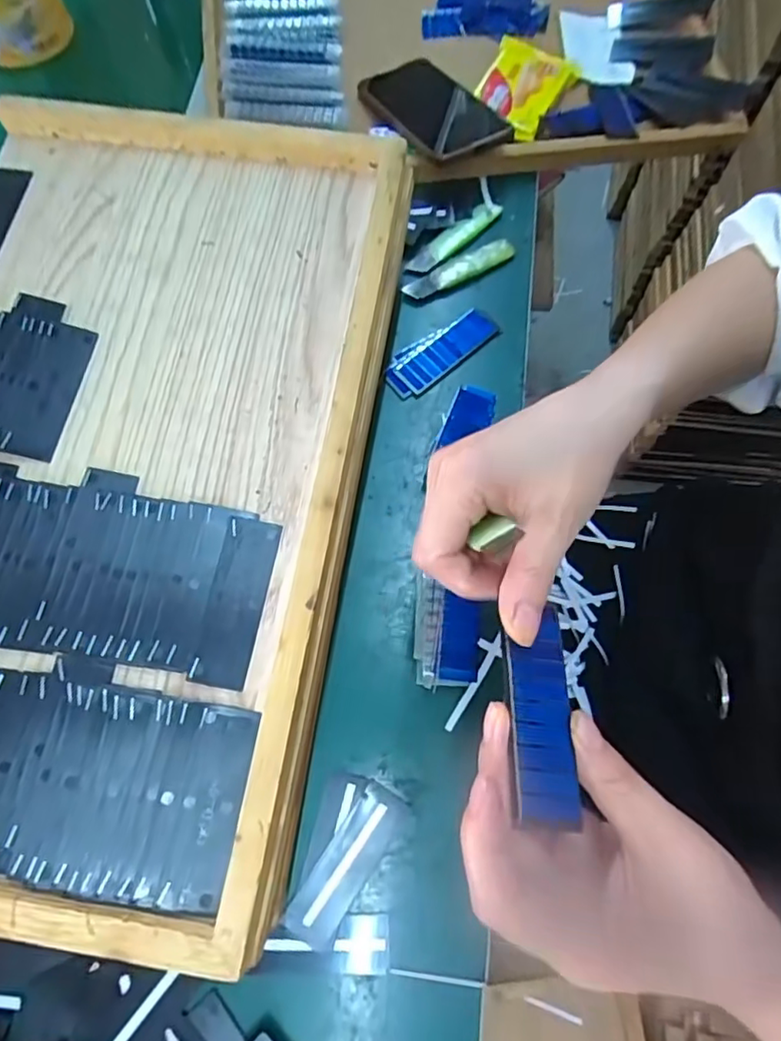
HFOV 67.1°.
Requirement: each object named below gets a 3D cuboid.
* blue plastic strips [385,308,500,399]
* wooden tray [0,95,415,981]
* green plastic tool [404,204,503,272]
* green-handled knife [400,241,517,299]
[{"bbox_3d":[0.039,-0.137,0.475,0.099,0.004,0.038,-38,73,-10],"label":"blue plastic strips"},{"bbox_3d":[-0.166,-0.052,0.350,0.304,0.030,0.499,8,69,4],"label":"wooden tray"},{"bbox_3d":[0.055,-0.246,0.511,0.099,0.015,0.021,-40,75,-12],"label":"green plastic tool"},{"bbox_3d":[0.059,-0.213,0.500,0.102,0.011,0.021,-30,73,-9],"label":"green-handled knife"}]

